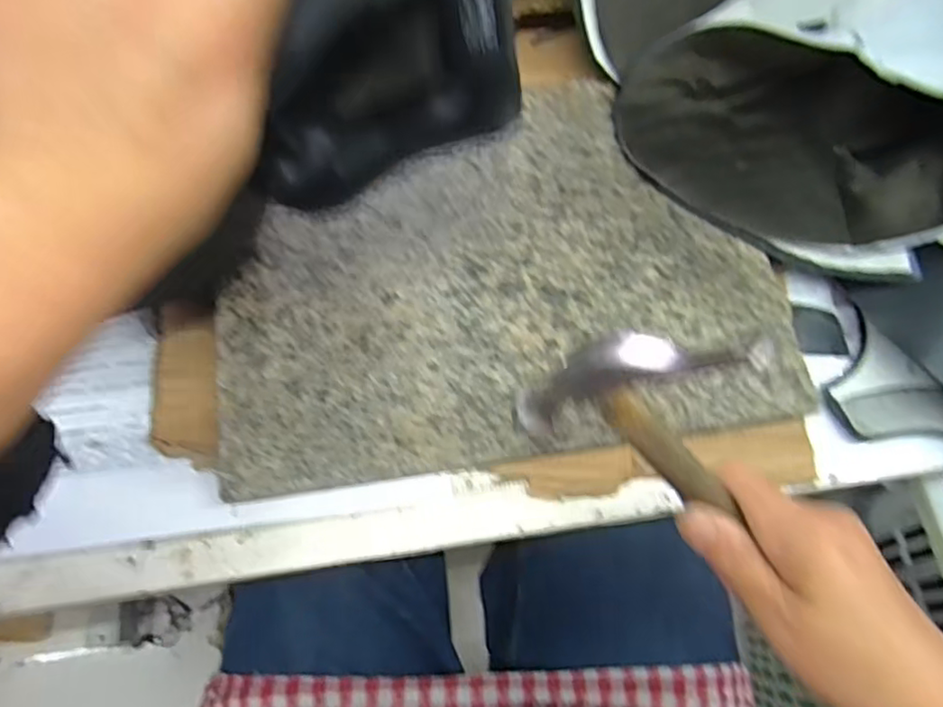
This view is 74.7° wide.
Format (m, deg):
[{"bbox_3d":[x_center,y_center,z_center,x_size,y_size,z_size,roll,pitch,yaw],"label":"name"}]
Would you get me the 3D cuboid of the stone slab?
[{"bbox_3d":[0.019,-0.059,0.457,0.386,0.029,0.275,-8,69,-4],"label":"stone slab"}]

